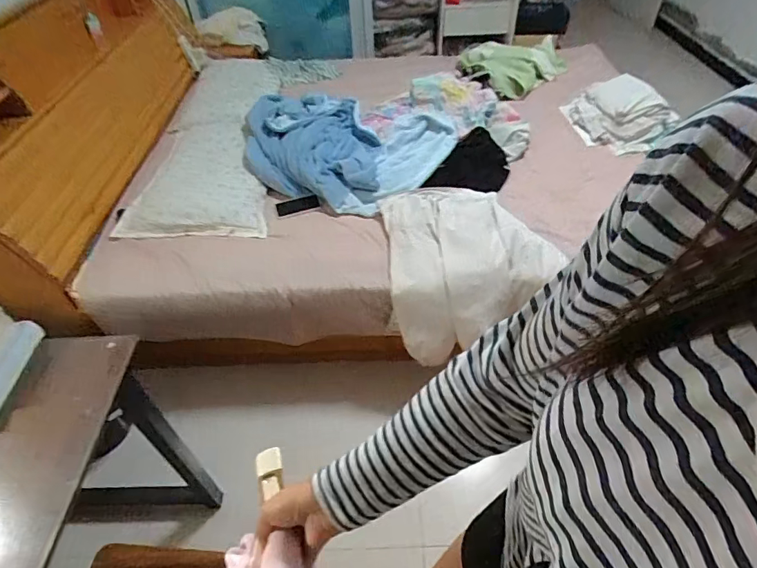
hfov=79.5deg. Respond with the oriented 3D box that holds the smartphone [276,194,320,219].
[{"bbox_3d":[-0.287,-0.276,1.613,0.148,0.013,0.085,-15,55,-1],"label":"smartphone"}]

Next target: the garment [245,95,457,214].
[{"bbox_3d":[-0.140,-0.528,1.723,0.810,0.148,0.589,7,48,9],"label":"garment"}]

